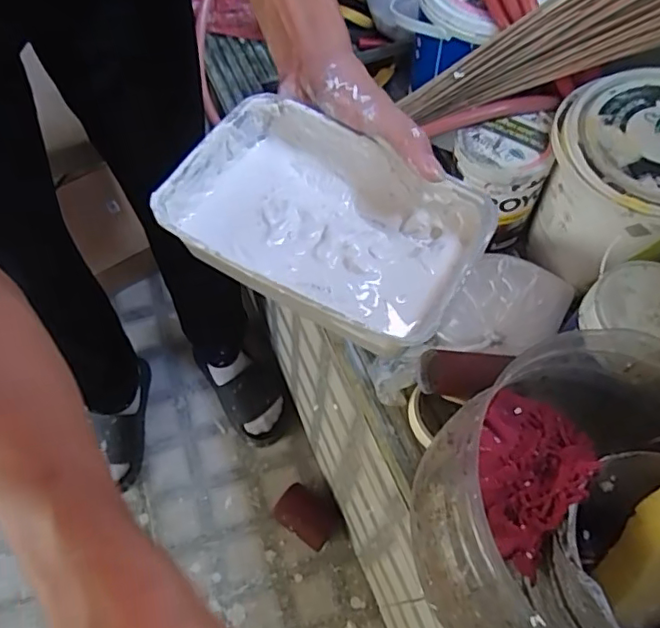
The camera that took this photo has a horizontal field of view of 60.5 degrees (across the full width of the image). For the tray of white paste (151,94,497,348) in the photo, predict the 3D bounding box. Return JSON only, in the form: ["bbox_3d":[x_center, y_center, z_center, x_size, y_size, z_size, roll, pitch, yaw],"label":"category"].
[{"bbox_3d":[-0.003,-0.049,0.327,0.164,0.045,0.113,28,63,12],"label":"tray of white paste"}]

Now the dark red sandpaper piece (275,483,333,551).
[{"bbox_3d":[-0.040,0.369,1.038,0.114,0.052,0.078,35,66,13],"label":"dark red sandpaper piece"}]

